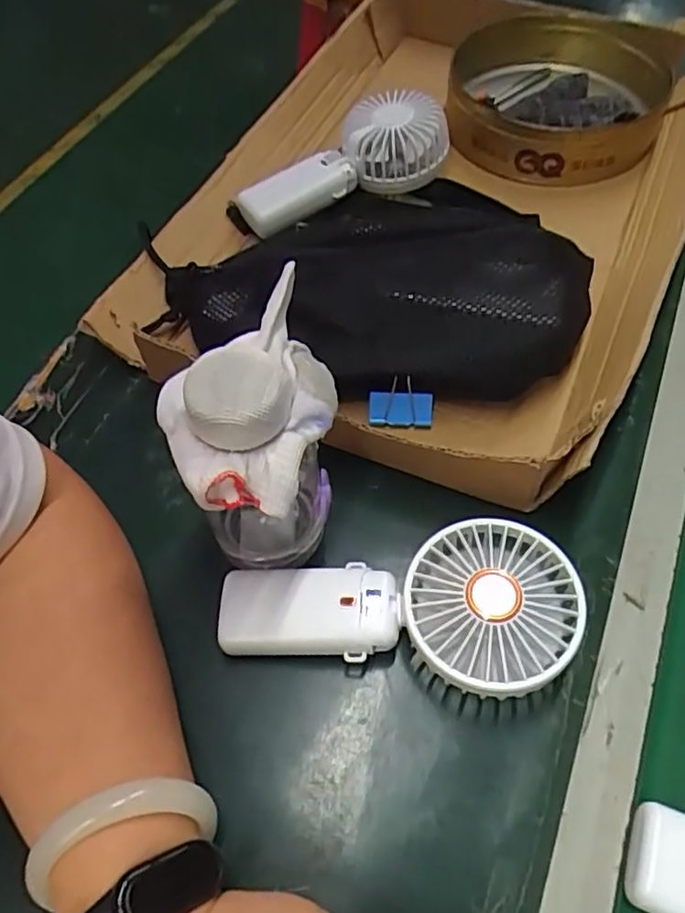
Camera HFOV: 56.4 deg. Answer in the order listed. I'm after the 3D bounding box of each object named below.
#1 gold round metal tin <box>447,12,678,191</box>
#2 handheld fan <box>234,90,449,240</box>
[{"bbox_3d":[0.198,-0.340,0.590,0.193,0.066,0.219,17,59,10],"label":"gold round metal tin"},{"bbox_3d":[-0.002,-0.238,0.531,0.187,0.050,0.072,-25,60,2],"label":"handheld fan"}]

